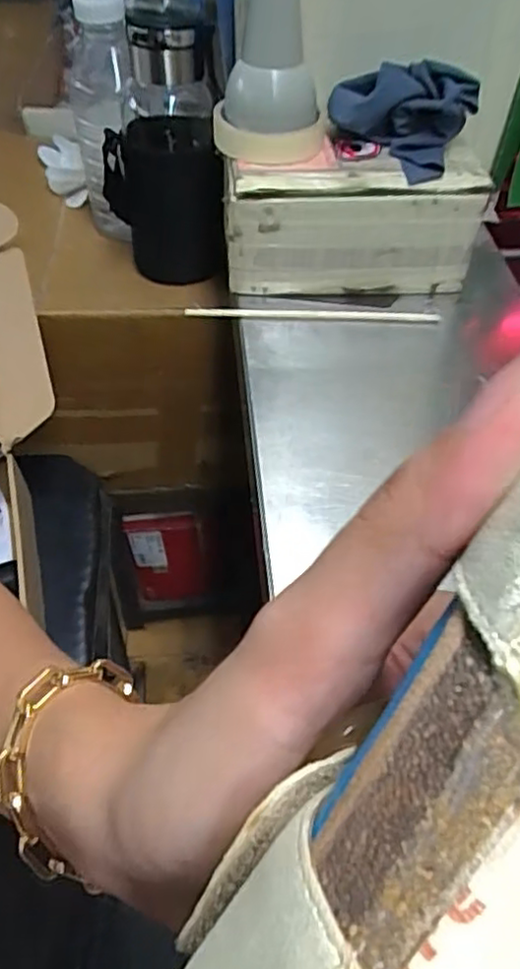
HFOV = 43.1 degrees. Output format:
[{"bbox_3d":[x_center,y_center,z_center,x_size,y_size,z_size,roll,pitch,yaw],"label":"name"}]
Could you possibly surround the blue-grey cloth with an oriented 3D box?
[{"bbox_3d":[0.100,-0.274,0.487,0.103,0.049,0.080,28,56,18],"label":"blue-grey cloth"}]

